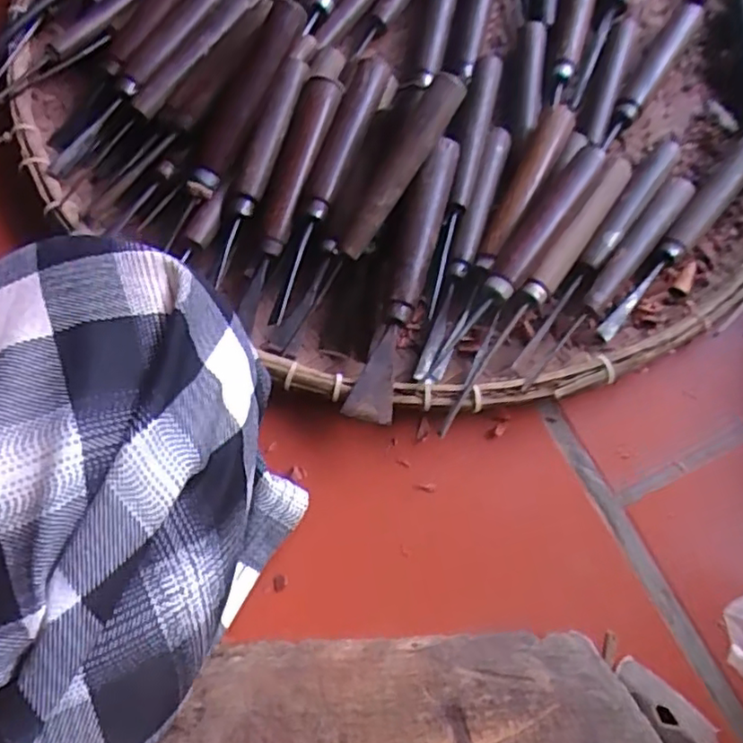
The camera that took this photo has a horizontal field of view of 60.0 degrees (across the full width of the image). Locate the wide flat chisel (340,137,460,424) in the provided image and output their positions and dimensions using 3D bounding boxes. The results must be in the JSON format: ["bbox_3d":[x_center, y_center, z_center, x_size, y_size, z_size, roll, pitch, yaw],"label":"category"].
[{"bbox_3d":[0.018,-0.053,0.356,0.025,0.034,0.161,14,71,3],"label":"wide flat chisel"}]

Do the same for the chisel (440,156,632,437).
[{"bbox_3d":[0.099,-0.050,0.367,0.016,0.013,0.208,33,73,9],"label":"chisel"}]

